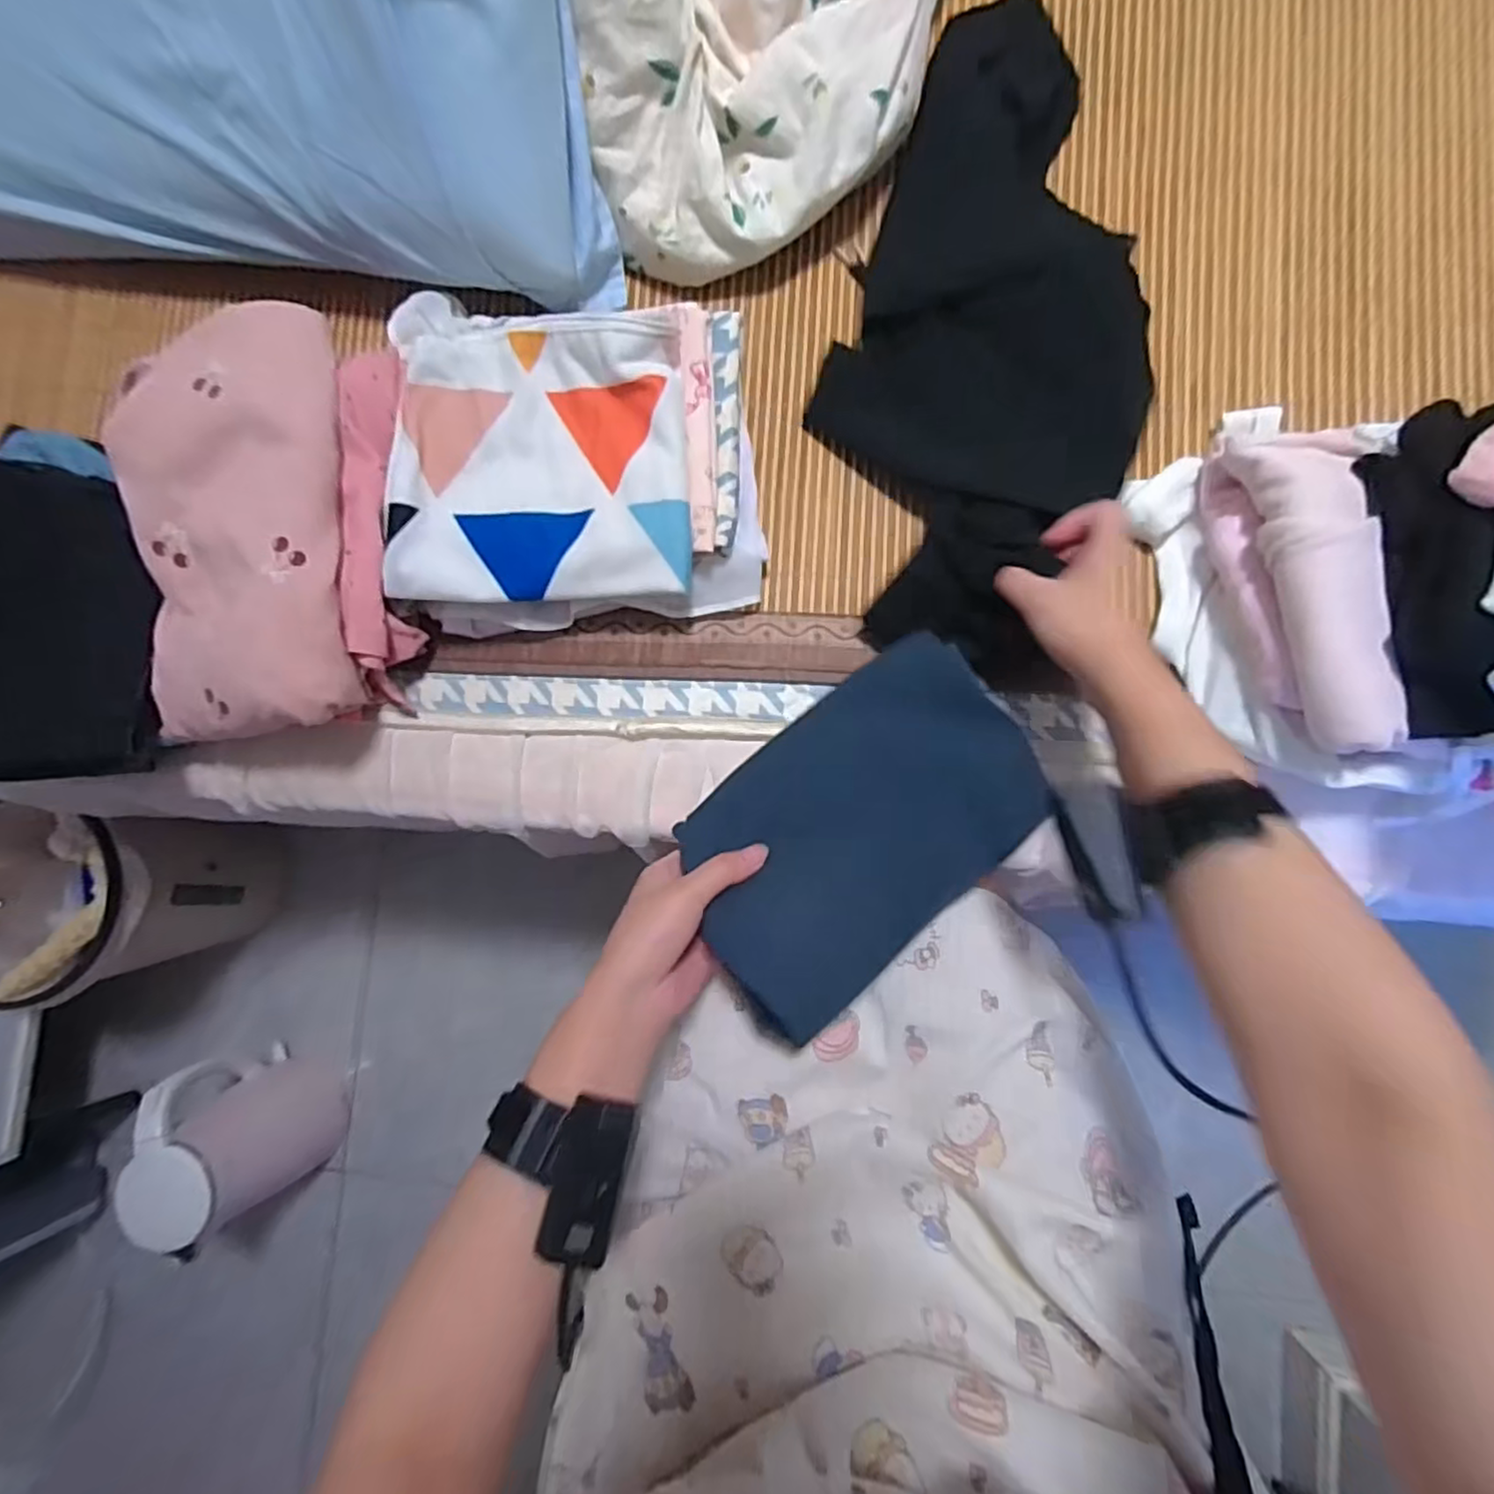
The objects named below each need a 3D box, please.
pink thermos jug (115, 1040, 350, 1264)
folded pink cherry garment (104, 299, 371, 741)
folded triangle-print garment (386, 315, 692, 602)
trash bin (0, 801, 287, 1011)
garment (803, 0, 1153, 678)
[{"bbox_3d":[-0.696,0.524,0.931,0.173,0.244,0.195,-34,84,1],"label":"pink thermos jug"},{"bbox_3d":[-0.358,-0.153,0.478,0.152,0.065,0.281,-9,85,4],"label":"folded pink cherry garment"},{"bbox_3d":[-0.142,-0.198,0.486,0.201,0.035,0.185,1,85,4],"label":"folded triangle-print garment"},{"bbox_3d":[-0.790,0.186,0.900,0.215,0.284,0.202,5,86,5],"label":"trash bin"},{"bbox_3d":[0.181,-0.314,0.522,0.232,0.059,0.526,5,82,5],"label":"garment"}]

